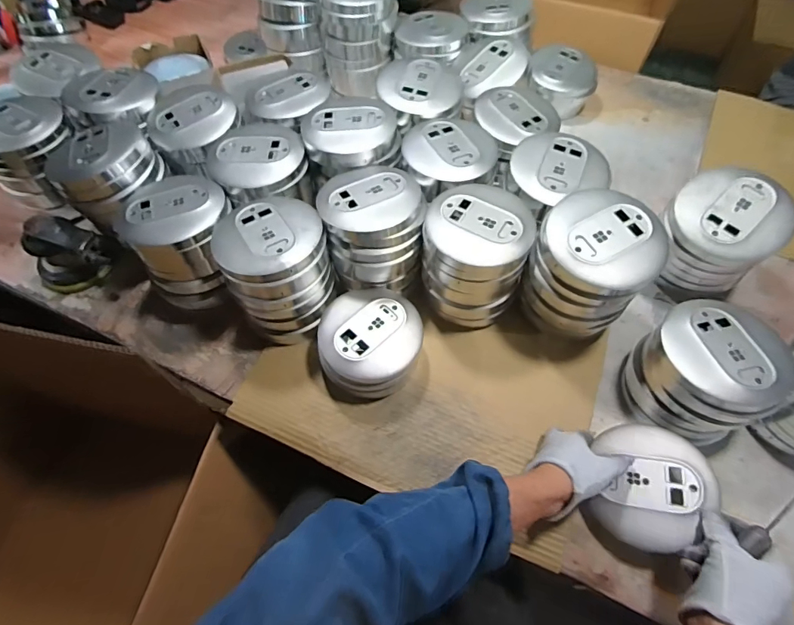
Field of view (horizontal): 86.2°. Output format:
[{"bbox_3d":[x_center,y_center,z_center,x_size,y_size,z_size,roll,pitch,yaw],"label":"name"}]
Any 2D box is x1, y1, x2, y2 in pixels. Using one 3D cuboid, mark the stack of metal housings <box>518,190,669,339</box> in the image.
[{"bbox_3d":[0.240,-0.047,0.558,0.135,0.179,0.122,22,63,13],"label":"stack of metal housings"}]

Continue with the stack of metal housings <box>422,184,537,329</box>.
[{"bbox_3d":[0.103,-0.075,0.591,0.136,0.152,0.135,6,61,5],"label":"stack of metal housings"}]

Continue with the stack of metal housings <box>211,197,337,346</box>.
[{"bbox_3d":[-0.157,-0.059,0.583,0.132,0.156,0.147,-17,62,-7],"label":"stack of metal housings"}]

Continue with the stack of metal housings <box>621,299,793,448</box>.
[{"bbox_3d":[0.370,0.074,0.519,0.133,0.123,0.139,8,61,6],"label":"stack of metal housings"}]

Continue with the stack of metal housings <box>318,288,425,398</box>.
[{"bbox_3d":[-0.035,0.039,0.579,0.135,0.069,0.141,-9,61,-4],"label":"stack of metal housings"}]

